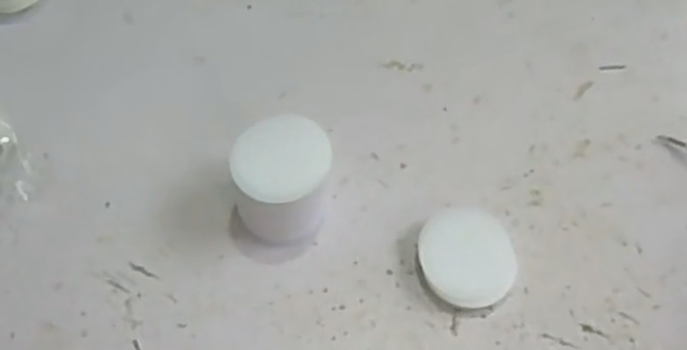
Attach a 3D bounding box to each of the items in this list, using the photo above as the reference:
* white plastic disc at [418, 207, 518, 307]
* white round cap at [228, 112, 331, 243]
[{"bbox_3d":[0.080,0.054,0.470,0.058,0.017,0.063,0,60,0],"label":"white plastic disc"},{"bbox_3d":[-0.038,0.003,0.460,0.059,0.072,0.053,-6,60,-3],"label":"white round cap"}]

